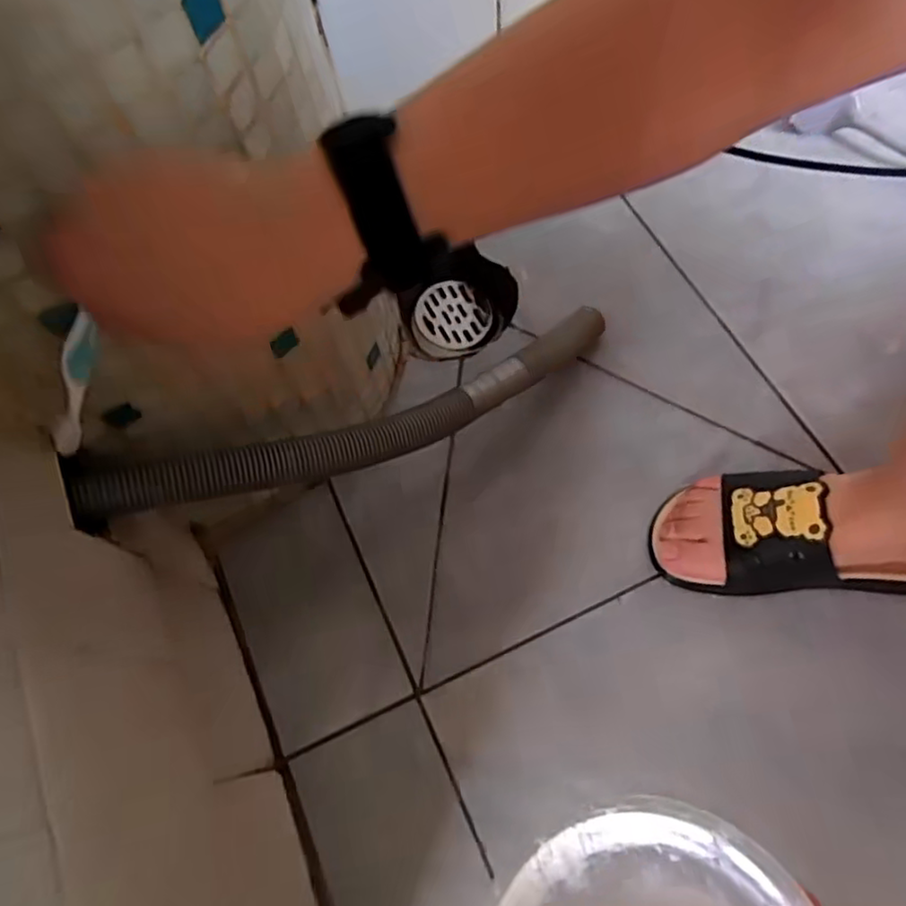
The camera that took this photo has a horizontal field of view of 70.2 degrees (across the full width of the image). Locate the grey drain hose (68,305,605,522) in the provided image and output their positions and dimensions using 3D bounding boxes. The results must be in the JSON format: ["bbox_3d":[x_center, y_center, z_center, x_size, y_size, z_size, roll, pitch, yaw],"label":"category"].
[{"bbox_3d":[-0.038,-0.034,0.500,0.452,0.024,0.056,-23,61,-30],"label":"grey drain hose"}]

